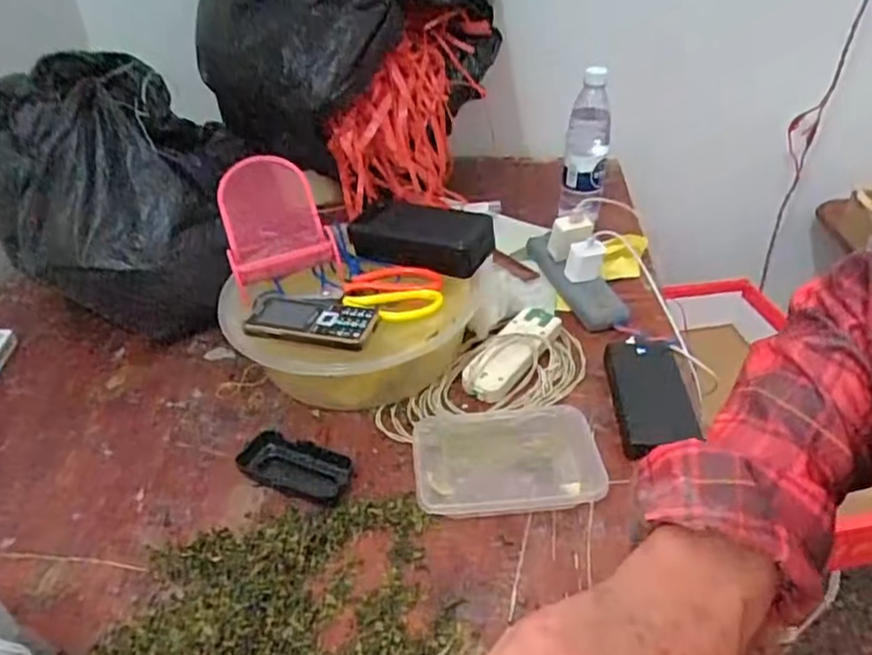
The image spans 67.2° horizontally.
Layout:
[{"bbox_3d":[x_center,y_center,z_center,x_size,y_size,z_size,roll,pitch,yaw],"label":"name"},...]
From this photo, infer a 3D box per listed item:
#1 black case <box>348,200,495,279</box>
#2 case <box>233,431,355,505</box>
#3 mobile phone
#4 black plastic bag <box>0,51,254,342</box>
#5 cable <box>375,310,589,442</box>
[{"bbox_3d":[-0.019,-0.102,0.750,0.163,0.058,0.062,15,40,19],"label":"black case"},{"bbox_3d":[-0.136,0.134,0.633,0.112,0.023,0.051,13,40,16],"label":"case"},{"bbox_3d":[-0.126,-0.007,0.658,0.129,0.018,0.062,8,38,11],"label":"mobile phone"},{"bbox_3d":[-0.395,-0.157,0.822,0.289,0.272,0.225,1,38,2],"label":"black plastic bag"},{"bbox_3d":[0.057,0.051,0.724,0.261,0.044,0.128,-20,42,-24],"label":"cable"}]

